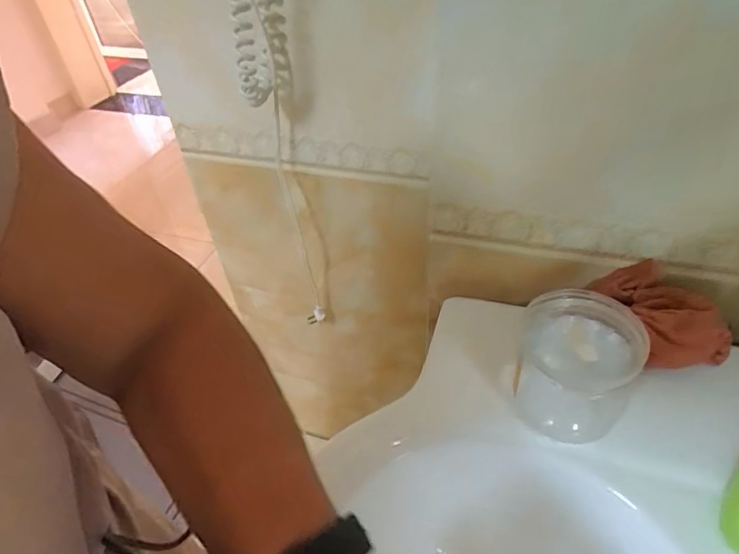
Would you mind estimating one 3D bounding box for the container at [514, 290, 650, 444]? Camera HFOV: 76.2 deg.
[{"bbox_3d":[0.193,0.085,0.440,0.096,0.108,0.098,13,47,18],"label":"container"}]

